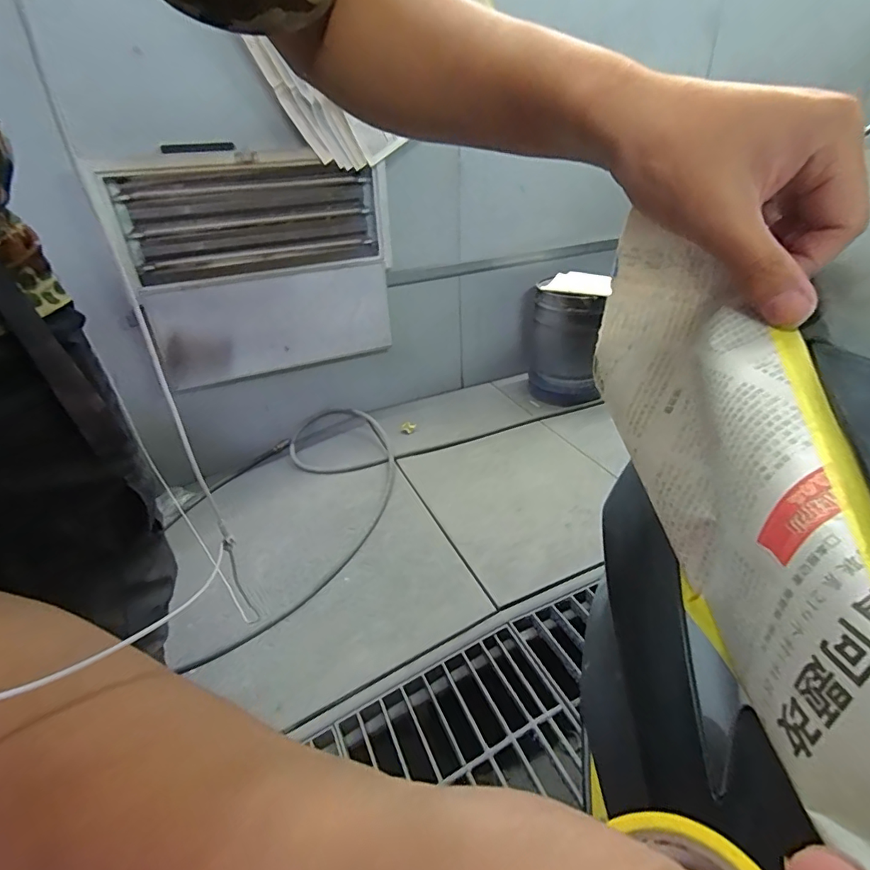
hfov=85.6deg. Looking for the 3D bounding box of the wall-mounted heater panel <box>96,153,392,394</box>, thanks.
[{"bbox_3d":[-0.441,-0.435,1.262,0.657,0.516,0.070,-15,23,-16],"label":"wall-mounted heater panel"}]

